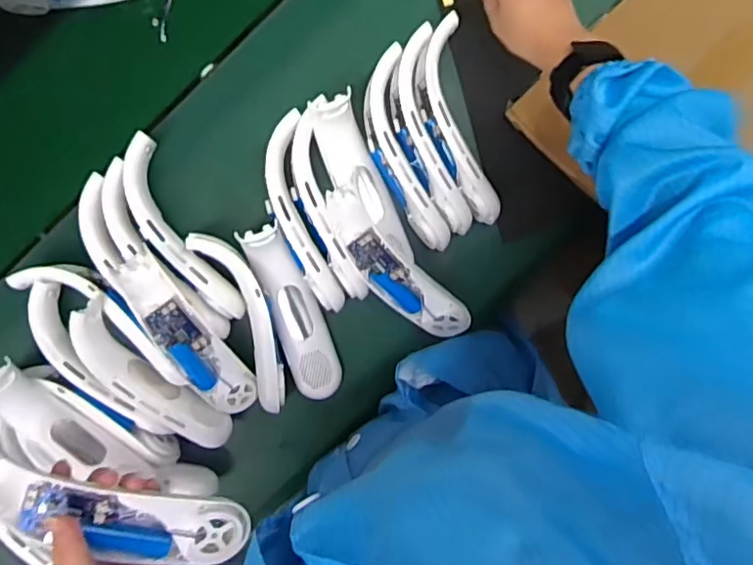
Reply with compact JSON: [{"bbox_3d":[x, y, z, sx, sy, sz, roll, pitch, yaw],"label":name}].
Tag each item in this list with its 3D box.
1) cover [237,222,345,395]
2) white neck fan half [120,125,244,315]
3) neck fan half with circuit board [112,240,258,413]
[{"bbox_3d":[-0.086,0.029,0.597,0.050,0.041,0.190,-18,111,1],"label":"cover"},{"bbox_3d":[-0.196,-0.045,0.567,0.047,0.032,0.193,-28,98,2],"label":"white neck fan half"},{"bbox_3d":[-0.180,0.058,0.571,0.051,0.047,0.185,-29,115,3],"label":"neck fan half with circuit board"}]

